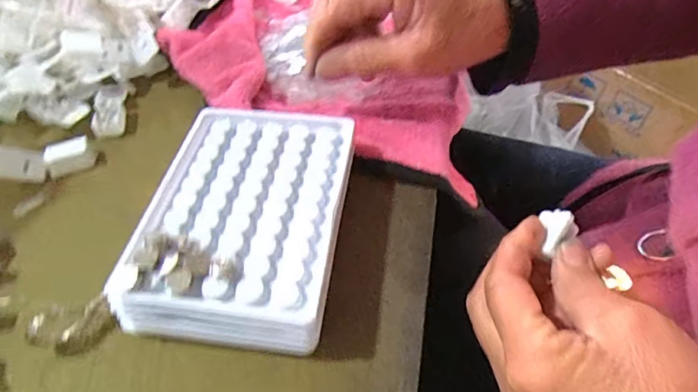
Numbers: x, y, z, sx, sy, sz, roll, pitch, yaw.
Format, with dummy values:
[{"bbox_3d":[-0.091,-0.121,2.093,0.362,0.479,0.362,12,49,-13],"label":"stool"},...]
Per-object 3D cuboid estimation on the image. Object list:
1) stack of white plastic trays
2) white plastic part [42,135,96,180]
[{"bbox_3d":[-0.051,0.010,0.248,0.093,0.036,0.132,6,48,6],"label":"stack of white plastic trays"},{"bbox_3d":[-0.176,-0.024,0.296,0.027,0.014,0.019,-16,50,-13],"label":"white plastic part"}]

